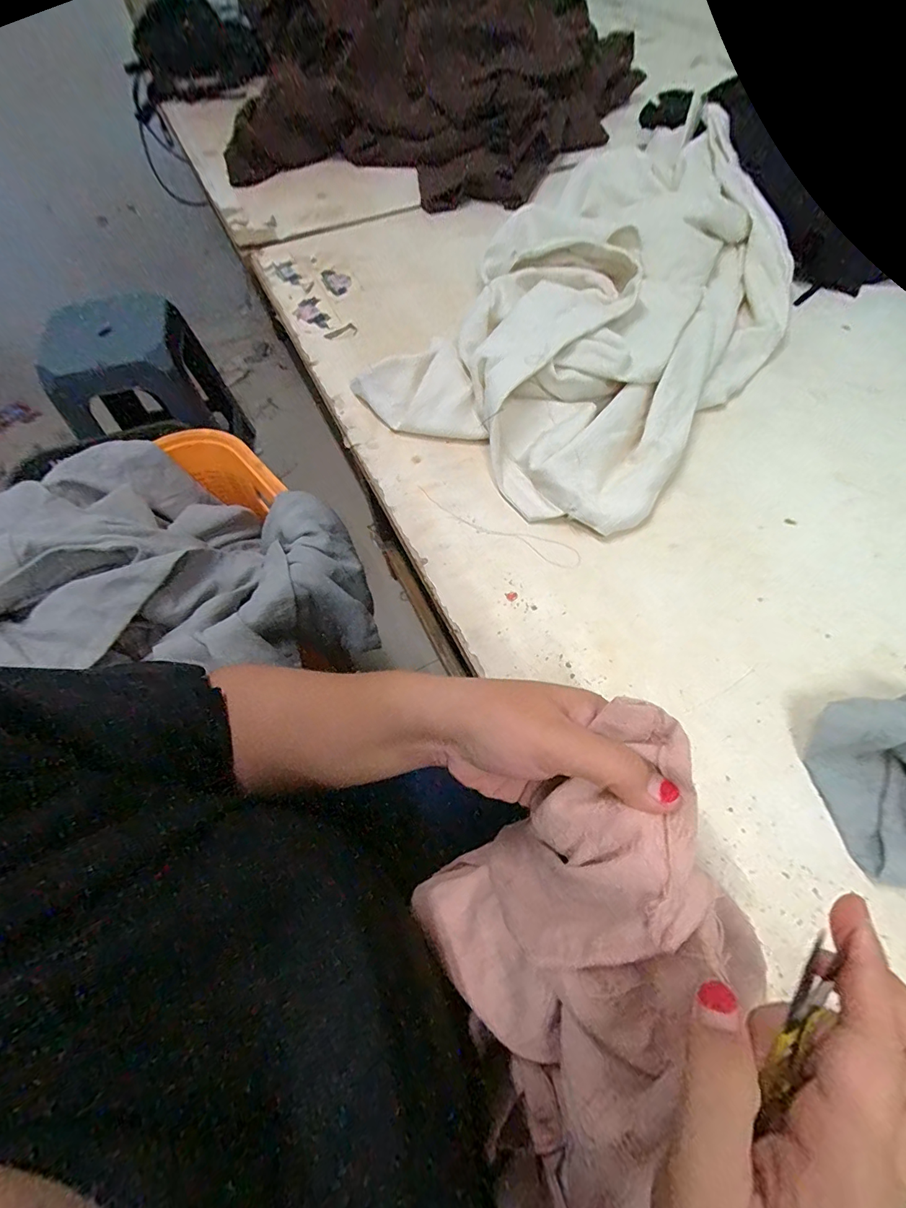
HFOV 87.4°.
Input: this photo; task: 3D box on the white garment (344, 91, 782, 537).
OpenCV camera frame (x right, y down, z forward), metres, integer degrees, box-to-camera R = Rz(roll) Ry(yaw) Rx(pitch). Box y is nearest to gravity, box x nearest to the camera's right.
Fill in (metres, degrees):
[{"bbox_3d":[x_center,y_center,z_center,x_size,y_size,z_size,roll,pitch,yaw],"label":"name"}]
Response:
[{"bbox_3d":[0.178,-0.331,0.510,0.310,0.079,0.551,33,68,20],"label":"white garment"}]

